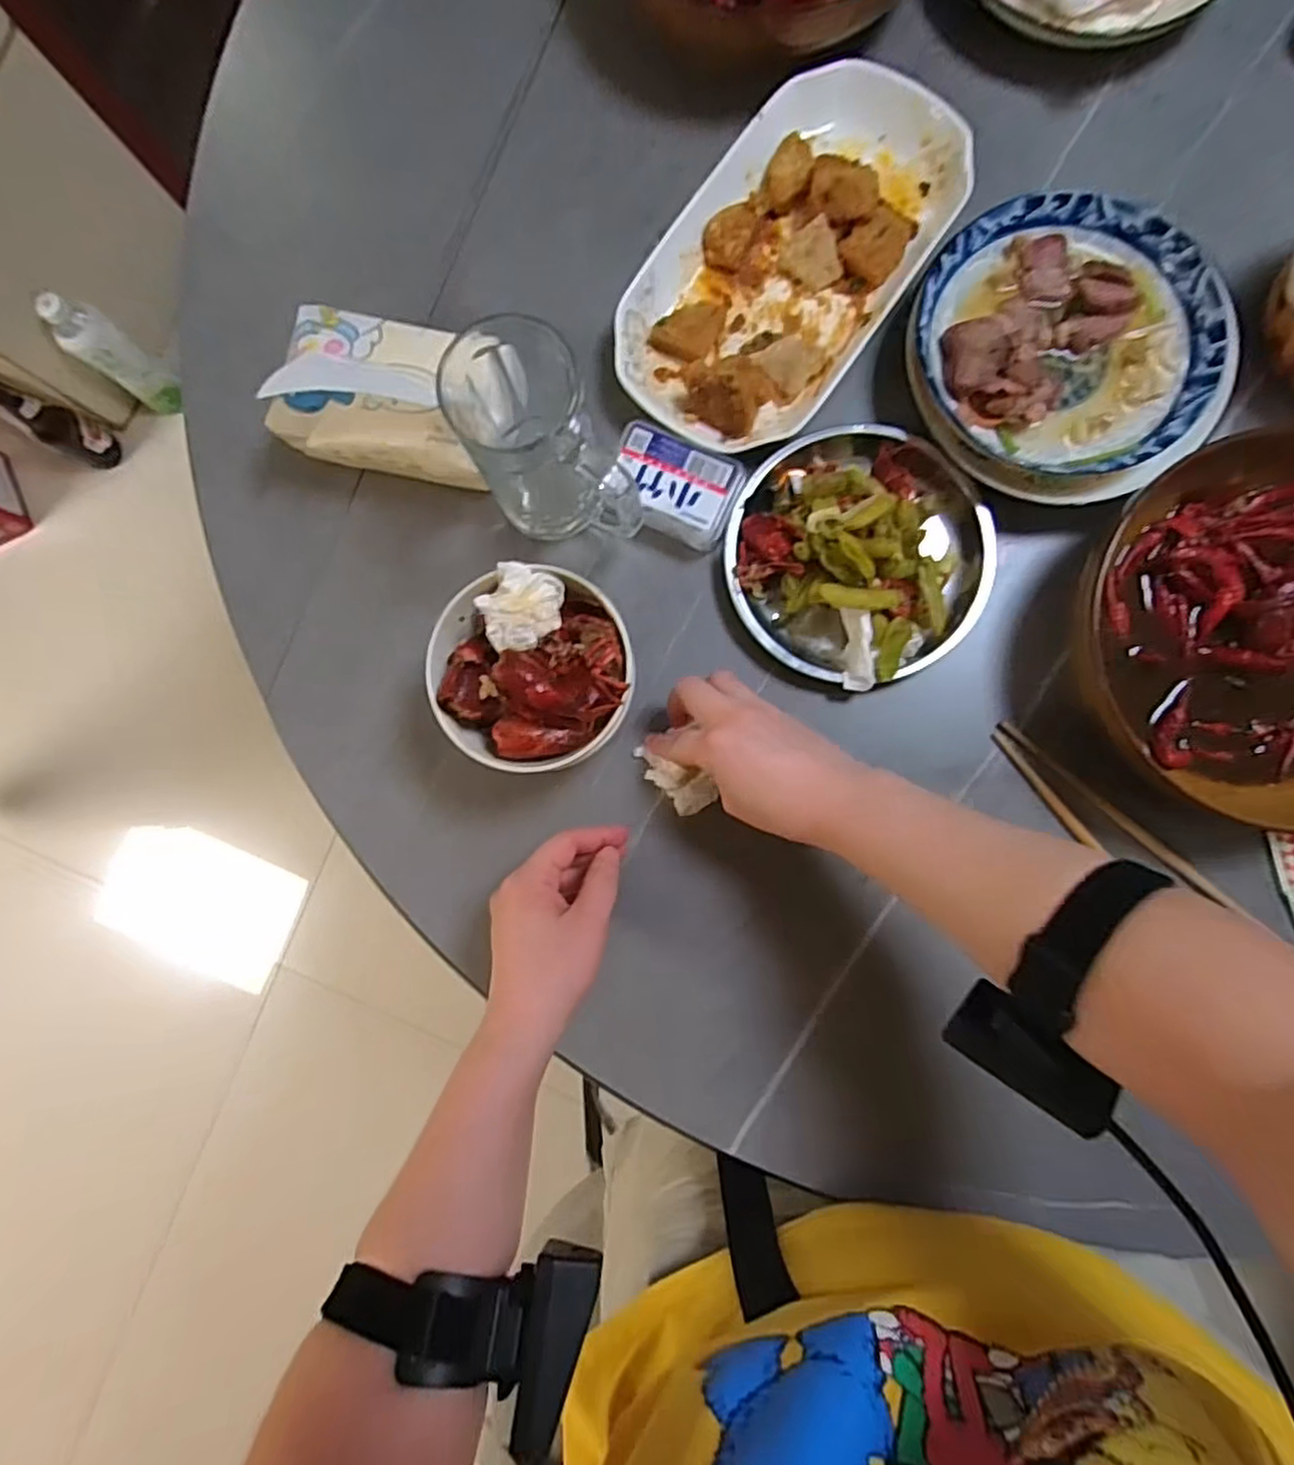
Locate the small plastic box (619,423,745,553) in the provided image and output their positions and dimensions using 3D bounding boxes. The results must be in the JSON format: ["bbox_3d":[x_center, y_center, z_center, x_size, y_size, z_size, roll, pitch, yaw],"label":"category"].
[{"bbox_3d":[0.019,-0.163,0.471,0.081,0.031,0.056,24,88,3],"label":"small plastic box"}]

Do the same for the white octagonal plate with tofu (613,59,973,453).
[{"bbox_3d":[0.094,-0.314,0.475,0.151,0.034,0.274,36,89,3],"label":"white octagonal plate with tofu"}]

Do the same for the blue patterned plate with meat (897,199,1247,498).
[{"bbox_3d":[0.265,-0.245,0.453,0.177,0.040,0.186,0,87,2],"label":"blue patterned plate with meat"}]

